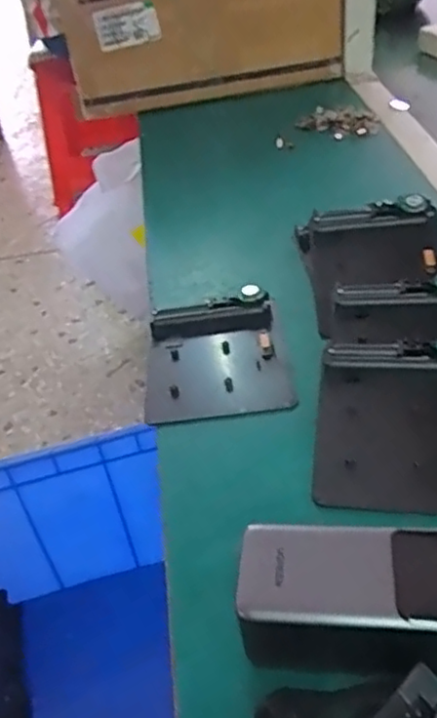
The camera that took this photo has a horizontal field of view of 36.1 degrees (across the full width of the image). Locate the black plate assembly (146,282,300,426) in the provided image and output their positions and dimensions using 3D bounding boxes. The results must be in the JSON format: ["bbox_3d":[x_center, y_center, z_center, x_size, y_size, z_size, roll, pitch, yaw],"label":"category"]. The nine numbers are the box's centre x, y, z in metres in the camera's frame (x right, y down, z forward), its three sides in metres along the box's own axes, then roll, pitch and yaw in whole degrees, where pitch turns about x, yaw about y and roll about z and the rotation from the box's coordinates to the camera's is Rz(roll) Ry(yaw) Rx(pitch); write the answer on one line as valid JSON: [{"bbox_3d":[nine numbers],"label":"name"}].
[{"bbox_3d":[-0.002,-0.005,0.510,0.105,0.021,0.124,-7,40,0],"label":"black plate assembly"}]

